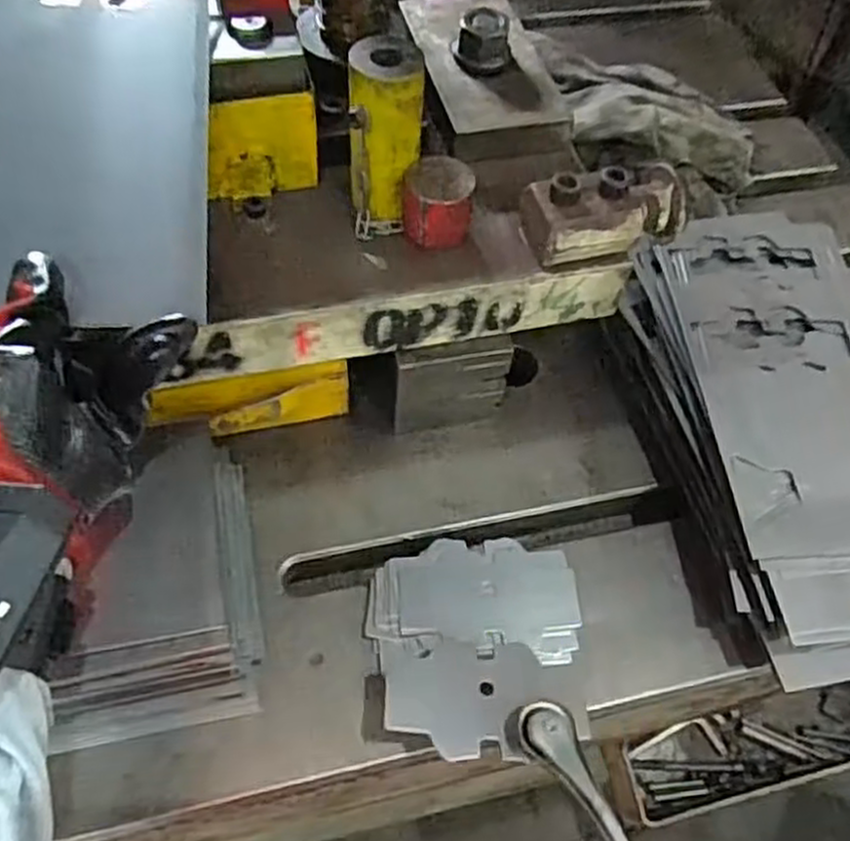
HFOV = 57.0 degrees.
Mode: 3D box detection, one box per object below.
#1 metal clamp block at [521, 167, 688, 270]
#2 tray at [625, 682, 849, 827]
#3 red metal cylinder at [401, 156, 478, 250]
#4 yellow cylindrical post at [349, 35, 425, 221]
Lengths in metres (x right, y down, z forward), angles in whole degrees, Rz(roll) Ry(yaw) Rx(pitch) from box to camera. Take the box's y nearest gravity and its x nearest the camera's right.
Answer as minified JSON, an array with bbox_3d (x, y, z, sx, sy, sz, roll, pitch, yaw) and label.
[{"bbox_3d":[0.104,-0.119,0.452,0.092,0.044,0.045,-10,58,-11],"label":"metal clamp block"},{"bbox_3d":[0.319,0.283,0.687,0.306,0.044,0.079,-8,57,-9],"label":"tray"},{"bbox_3d":[0.007,-0.124,0.444,0.038,0.035,0.039,2,56,-3],"label":"red metal cylinder"},{"bbox_3d":[-0.021,-0.158,0.435,0.038,0.090,0.036,2,56,-3],"label":"yellow cylindrical post"}]

